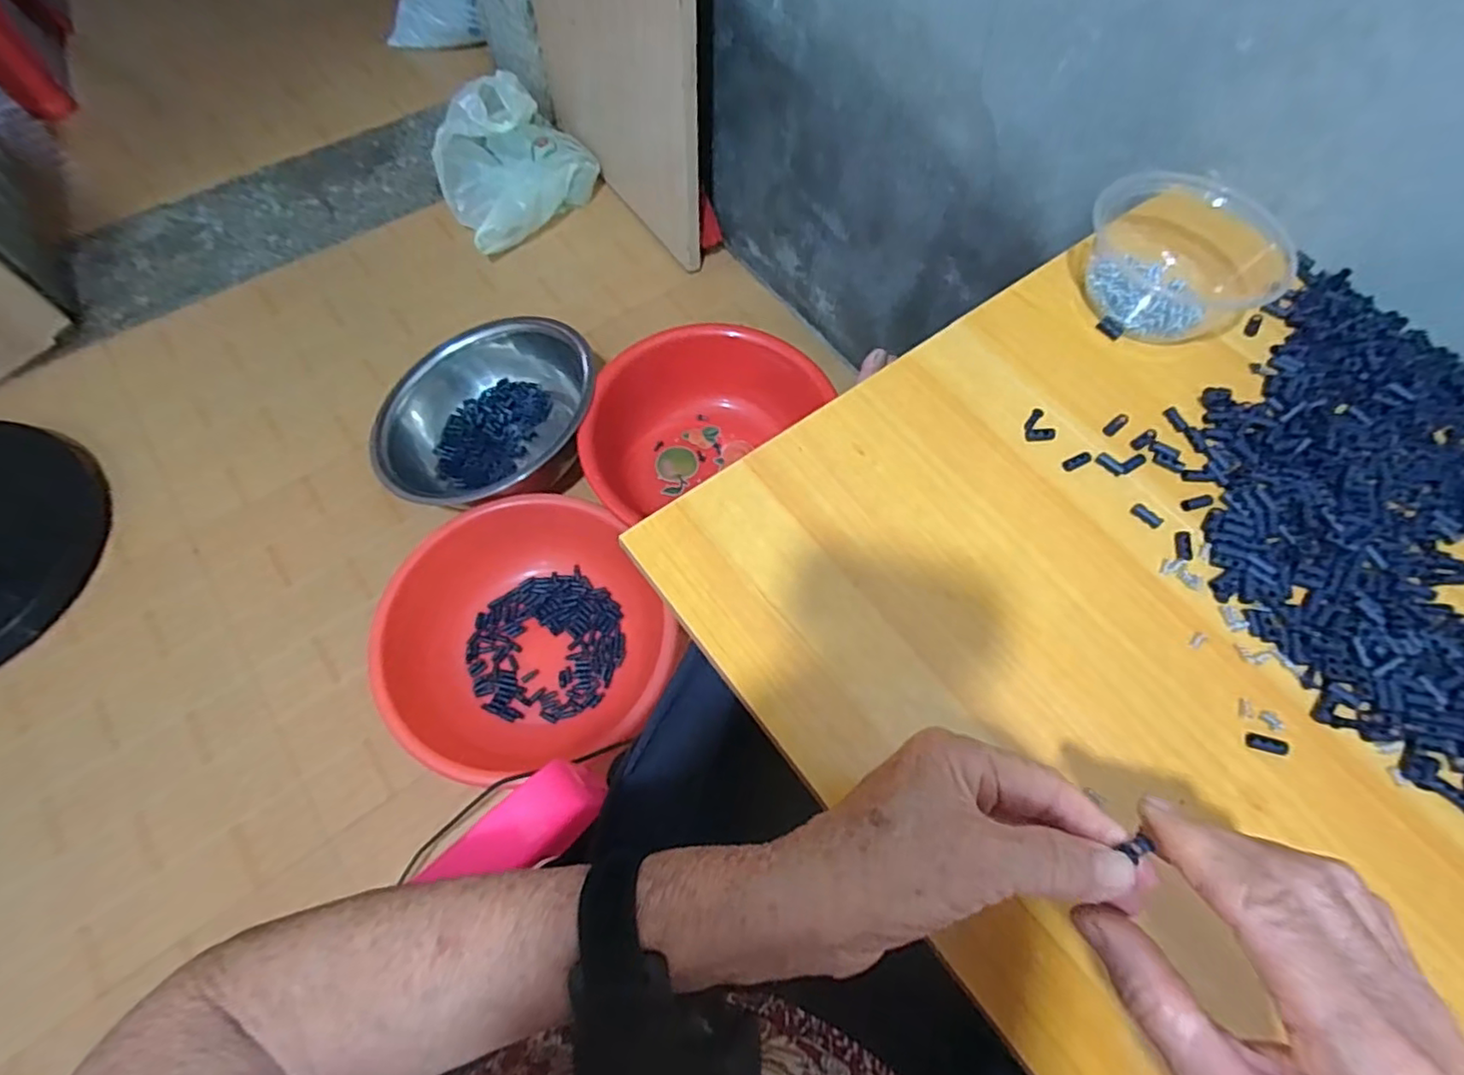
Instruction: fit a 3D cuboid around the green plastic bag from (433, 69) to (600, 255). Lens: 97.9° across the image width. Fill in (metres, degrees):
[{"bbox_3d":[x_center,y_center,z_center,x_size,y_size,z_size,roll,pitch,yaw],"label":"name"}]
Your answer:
[{"bbox_3d":[-0.382,-0.673,1.149,0.281,0.202,0.196,-25,68,-13],"label":"green plastic bag"}]

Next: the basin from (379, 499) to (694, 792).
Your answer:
[{"bbox_3d":[-0.263,0.113,0.830,0.347,0.097,0.336,1,65,-2],"label":"basin"}]

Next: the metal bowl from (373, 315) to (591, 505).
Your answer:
[{"bbox_3d":[-0.353,-0.168,0.936,0.313,0.152,0.290,1,65,-2],"label":"metal bowl"}]

